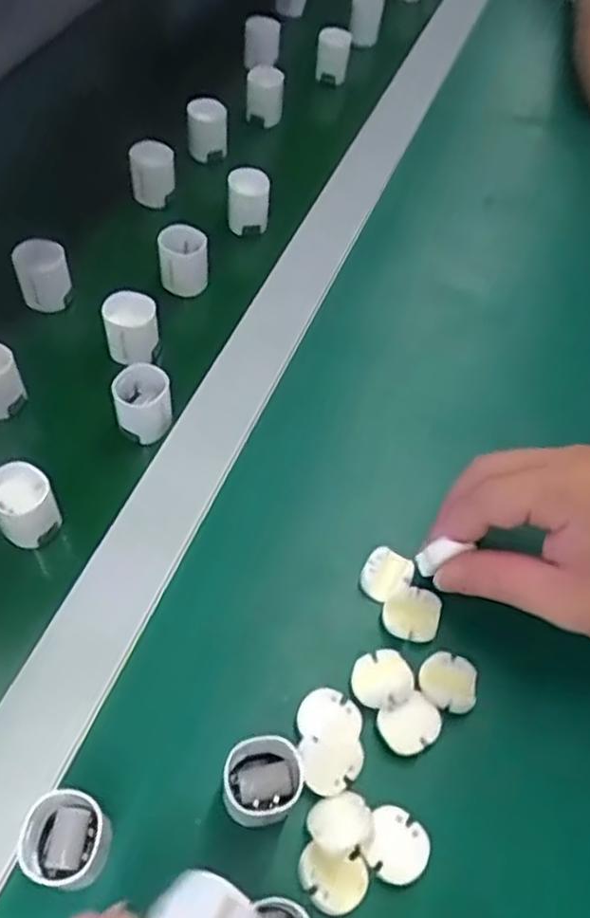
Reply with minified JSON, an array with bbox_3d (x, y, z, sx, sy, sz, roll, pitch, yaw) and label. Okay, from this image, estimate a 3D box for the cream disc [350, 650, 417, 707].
[{"bbox_3d":[0.040,0.100,0.327,0.028,0.004,0.024,-10,56,-12],"label":"cream disc"}]

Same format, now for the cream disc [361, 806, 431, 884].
[{"bbox_3d":[0.042,0.157,0.292,0.025,0.005,0.026,3,54,-4],"label":"cream disc"}]

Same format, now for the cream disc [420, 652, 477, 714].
[{"bbox_3d":[0.071,0.102,0.329,0.026,0.004,0.025,3,54,-4],"label":"cream disc"}]

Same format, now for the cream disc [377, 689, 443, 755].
[{"bbox_3d":[0.052,0.118,0.319,0.028,0.005,0.021,-23,60,-20],"label":"cream disc"}]

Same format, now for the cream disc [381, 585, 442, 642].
[{"bbox_3d":[0.057,0.073,0.345,0.026,0.008,0.022,26,56,13],"label":"cream disc"}]

